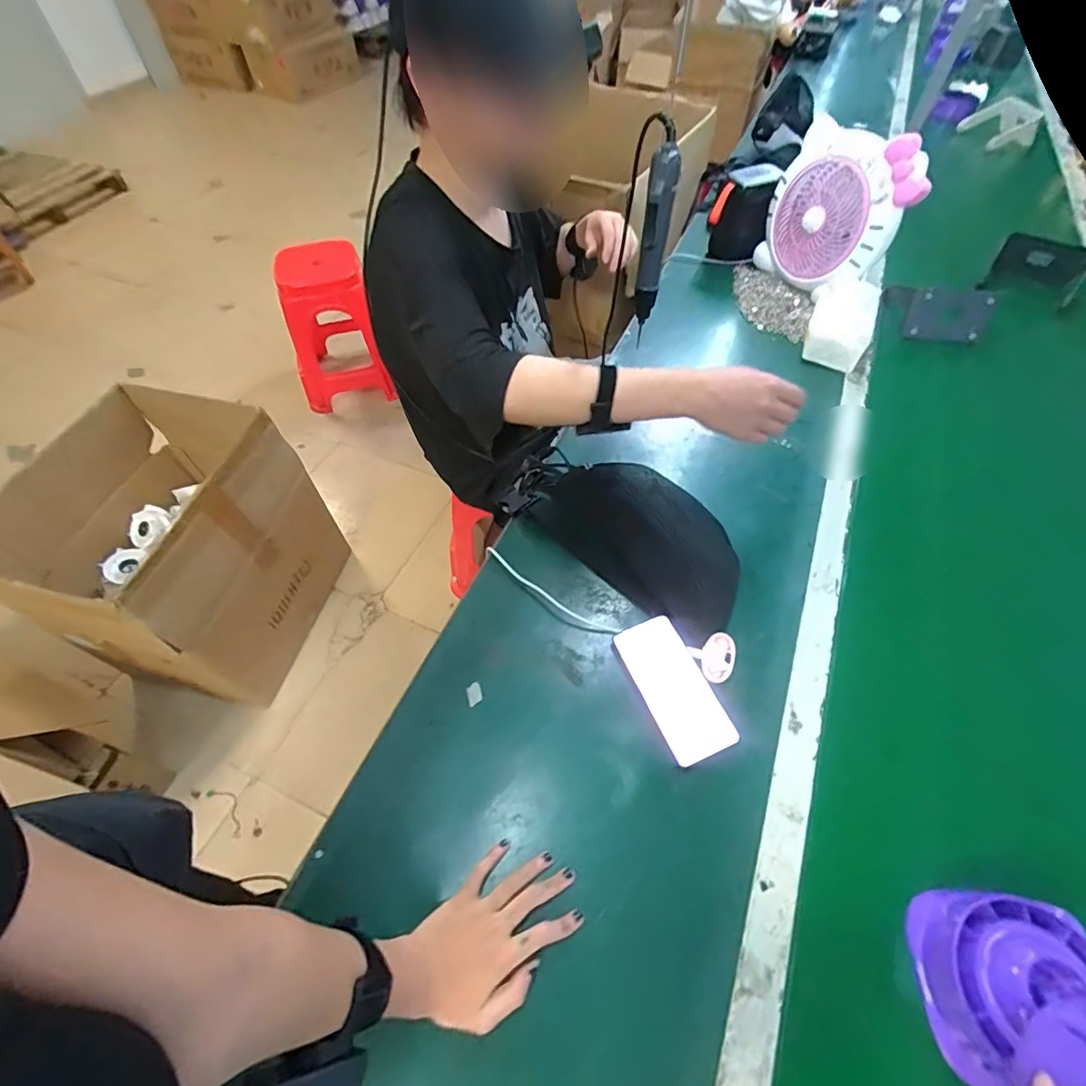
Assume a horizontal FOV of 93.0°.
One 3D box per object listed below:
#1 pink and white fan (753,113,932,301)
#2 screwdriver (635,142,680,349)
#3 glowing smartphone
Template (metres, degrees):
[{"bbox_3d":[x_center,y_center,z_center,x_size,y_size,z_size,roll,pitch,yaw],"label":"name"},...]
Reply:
[{"bbox_3d":[0.520,-0.584,0.940,0.086,0.248,0.251,-20,58,-13],"label":"pink and white fan"},{"bbox_3d":[0.141,-0.381,0.668,0.033,0.215,0.038,10,56,7],"label":"screwdriver"},{"bbox_3d":[0.145,0.159,0.574,0.070,0.009,0.155,-28,61,1],"label":"glowing smartphone"}]

